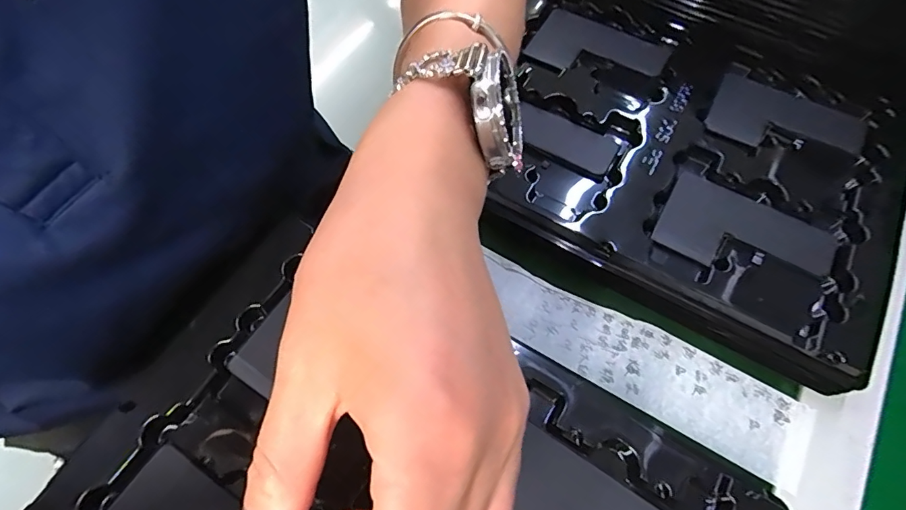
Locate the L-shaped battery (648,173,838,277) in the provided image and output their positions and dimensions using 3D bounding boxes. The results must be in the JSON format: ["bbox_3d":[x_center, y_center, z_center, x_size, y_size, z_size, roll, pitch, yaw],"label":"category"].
[{"bbox_3d":[0.173,-0.011,0.280,0.093,0.004,0.057,29,68,14],"label":"L-shaped battery"}]

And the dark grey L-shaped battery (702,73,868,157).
[{"bbox_3d":[0.225,-0.090,0.317,0.095,0.010,0.062,30,68,14],"label":"dark grey L-shaped battery"}]

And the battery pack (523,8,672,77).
[{"bbox_3d":[0.107,-0.153,0.352,0.097,0.010,0.062,27,67,13],"label":"battery pack"}]

